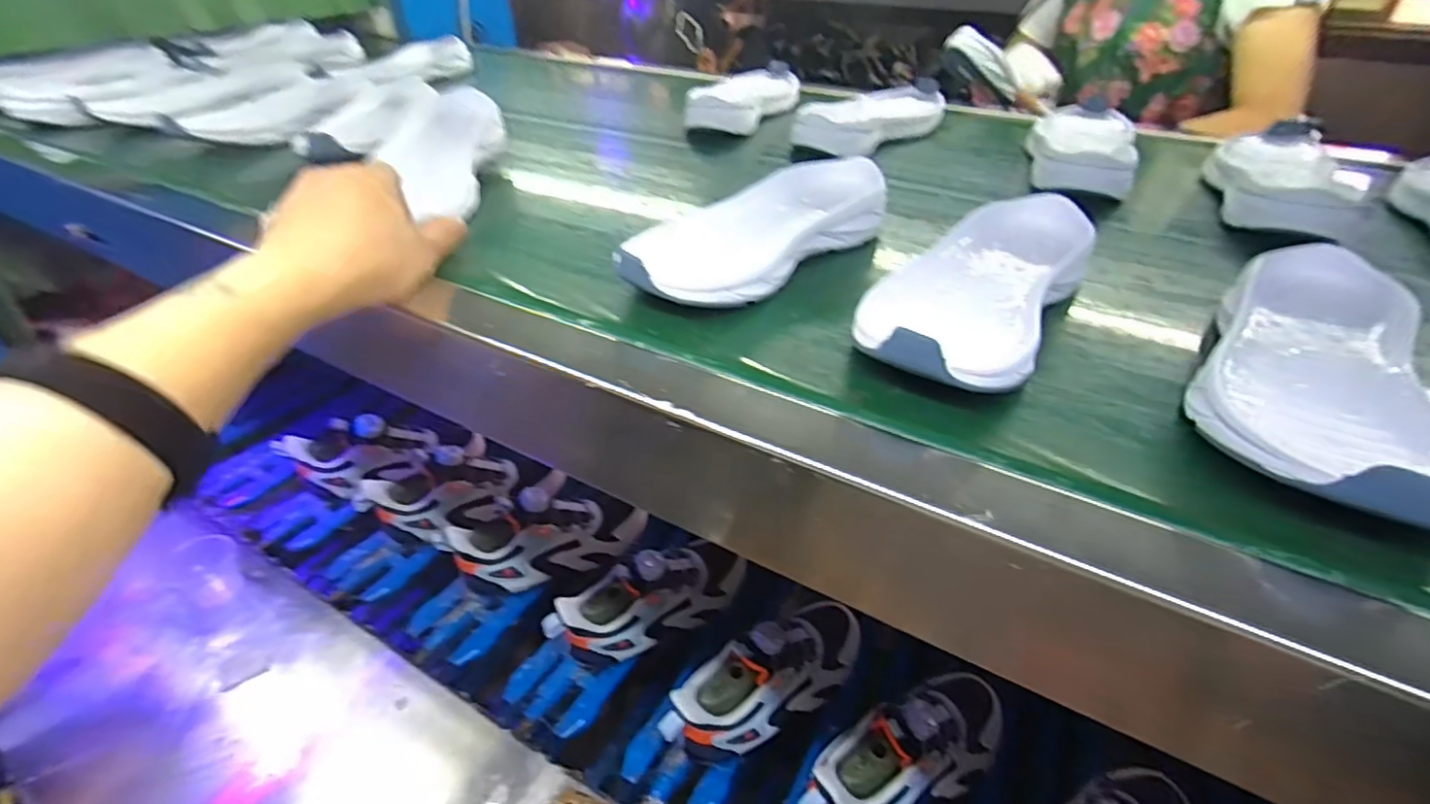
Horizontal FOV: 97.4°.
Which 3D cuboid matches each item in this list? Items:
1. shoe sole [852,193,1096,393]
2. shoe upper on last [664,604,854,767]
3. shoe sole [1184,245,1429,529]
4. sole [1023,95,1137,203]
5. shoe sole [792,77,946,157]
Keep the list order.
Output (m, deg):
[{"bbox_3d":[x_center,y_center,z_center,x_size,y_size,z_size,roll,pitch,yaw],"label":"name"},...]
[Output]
[{"bbox_3d":[0.147,-0.063,0.343,0.078,0.040,0.201,25,44,27],"label":"shoe sole"},{"bbox_3d":[0.050,0.240,0.557,0.214,0.087,0.068,-24,45,-29],"label":"shoe upper on last"},{"bbox_3d":[0.271,-0.015,0.286,0.086,0.040,0.217,22,42,24],"label":"shoe sole"},{"bbox_3d":[0.331,-0.232,0.567,0.086,0.037,0.194,16,40,17],"label":"sole"},{"bbox_3d":[0.161,-0.289,0.637,0.201,0.037,0.084,-29,48,-33],"label":"shoe sole"}]

